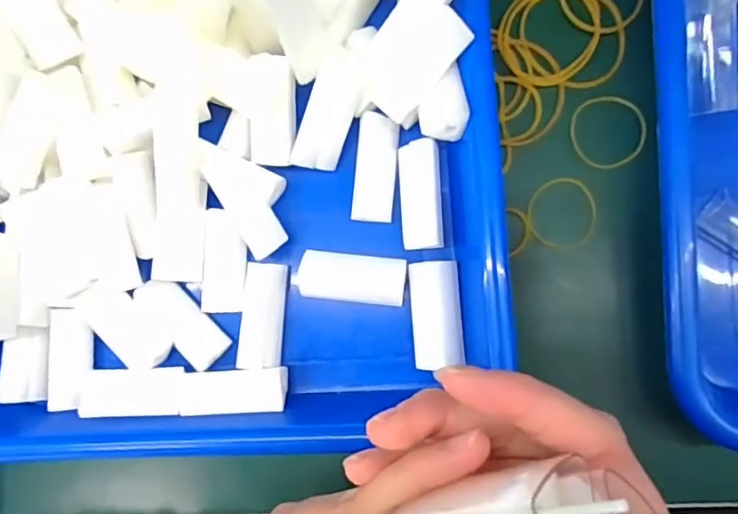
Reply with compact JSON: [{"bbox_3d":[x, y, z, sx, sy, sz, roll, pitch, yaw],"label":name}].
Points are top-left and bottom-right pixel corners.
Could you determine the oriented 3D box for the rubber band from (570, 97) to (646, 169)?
[{"bbox_3d":[0.106,-0.055,0.246,0.032,0.005,0.030,-1,85,8],"label":"rubber band"}]

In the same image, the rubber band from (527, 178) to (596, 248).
[{"bbox_3d":[0.085,-0.019,0.245,0.029,0.004,0.031,-1,85,8],"label":"rubber band"}]

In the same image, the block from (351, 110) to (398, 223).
[{"bbox_3d":[0.003,-0.039,0.243,0.017,0.010,0.045,6,86,8],"label":"block"}]

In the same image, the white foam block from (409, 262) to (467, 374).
[{"bbox_3d":[0.029,0.024,0.236,0.021,0.010,0.044,-4,85,7],"label":"white foam block"}]

